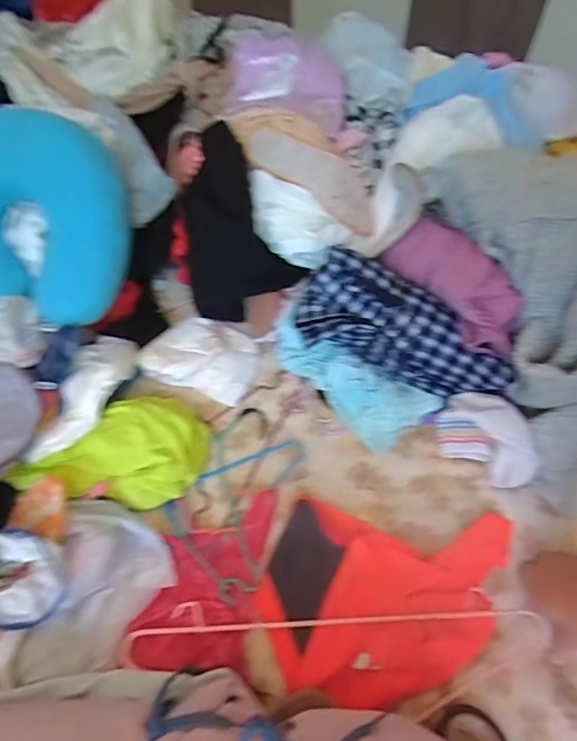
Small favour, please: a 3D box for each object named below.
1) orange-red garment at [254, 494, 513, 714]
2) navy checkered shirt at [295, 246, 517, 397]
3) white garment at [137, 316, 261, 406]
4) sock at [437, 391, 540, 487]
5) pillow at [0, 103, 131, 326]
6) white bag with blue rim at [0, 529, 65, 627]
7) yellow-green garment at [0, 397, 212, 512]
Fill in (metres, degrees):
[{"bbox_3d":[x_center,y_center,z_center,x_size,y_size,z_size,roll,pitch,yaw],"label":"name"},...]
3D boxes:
[{"bbox_3d":[0.113,0.256,0.531,0.274,0.023,0.202,5,59,4],"label":"orange-red garment"},{"bbox_3d":[0.148,-0.044,0.616,0.273,0.092,0.126,29,63,-1],"label":"navy checkered shirt"},{"bbox_3d":[-0.124,-0.031,0.703,0.157,0.037,0.132,14,60,10],"label":"white garment"},{"bbox_3d":[0.259,0.084,0.610,0.128,0.061,0.092,38,67,22],"label":"sock"},{"bbox_3d":[-0.358,-0.209,0.667,0.284,0.274,0.090,4,15,3],"label":"pillow"},{"bbox_3d":[-0.283,0.214,0.484,0.095,0.051,0.085,14,60,10],"label":"white bag with blue rim"},{"bbox_3d":[-0.215,0.096,0.609,0.213,0.048,0.141,5,59,5],"label":"yellow-green garment"}]

